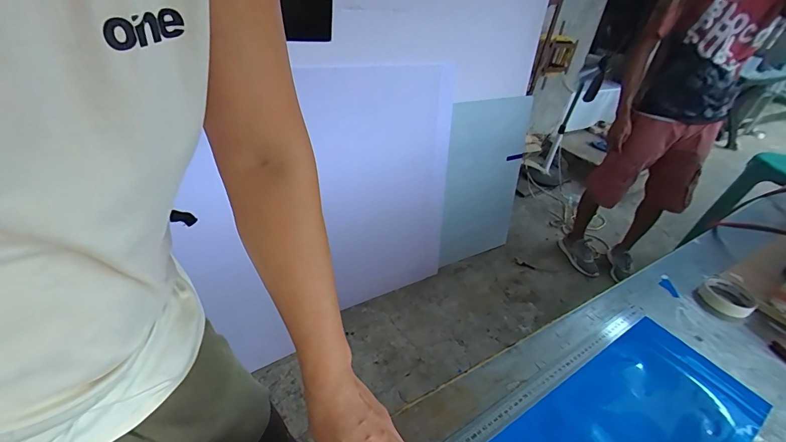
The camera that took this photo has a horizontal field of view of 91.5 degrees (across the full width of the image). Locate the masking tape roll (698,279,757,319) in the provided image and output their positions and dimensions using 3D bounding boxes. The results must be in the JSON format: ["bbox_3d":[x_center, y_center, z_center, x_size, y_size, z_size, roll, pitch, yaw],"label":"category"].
[{"bbox_3d":[0.626,0.143,0.717,0.082,0.028,0.083,5,35,-3],"label":"masking tape roll"}]

